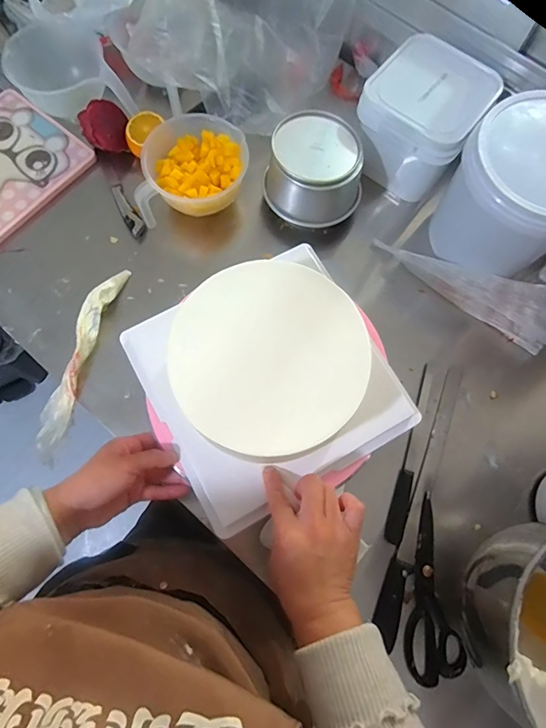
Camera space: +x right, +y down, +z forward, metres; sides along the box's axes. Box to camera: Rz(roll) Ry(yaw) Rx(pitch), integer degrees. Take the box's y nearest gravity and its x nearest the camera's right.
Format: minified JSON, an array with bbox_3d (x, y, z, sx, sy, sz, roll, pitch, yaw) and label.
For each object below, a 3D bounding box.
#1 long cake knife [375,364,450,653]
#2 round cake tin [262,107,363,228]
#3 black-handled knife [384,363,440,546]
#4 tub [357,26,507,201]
[{"bbox_3d":[0.210,0.179,0.597,0.031,0.014,0.387,21,74,4],"label":"long cake knife"},{"bbox_3d":[0.064,-0.303,0.666,0.146,0.083,0.145,1,73,-2],"label":"round cake tin"},{"bbox_3d":[0.206,0.119,0.617,0.025,0.009,0.268,19,74,4],"label":"black-handled knife"},{"bbox_3d":[0.237,-0.392,0.691,0.164,0.128,0.163,36,75,8],"label":"tub"}]

